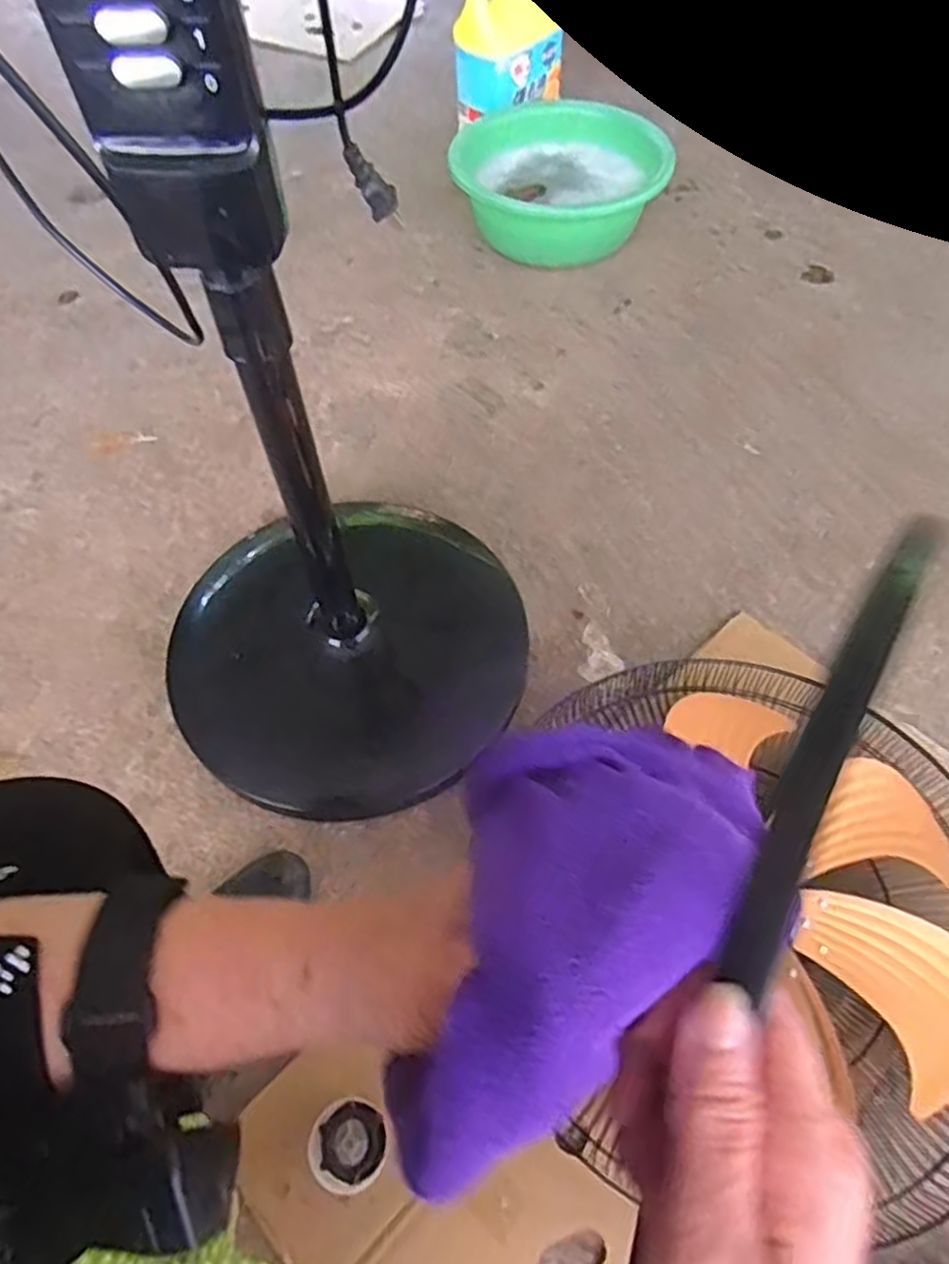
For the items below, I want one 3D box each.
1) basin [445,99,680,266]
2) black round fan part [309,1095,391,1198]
[{"bbox_3d":[0.145,-0.823,1.313,0.346,0.155,0.346,-1,59,2],"label":"basin"},{"bbox_3d":[-0.103,0.429,0.606,0.062,0.023,0.064,-1,59,2],"label":"black round fan part"}]

